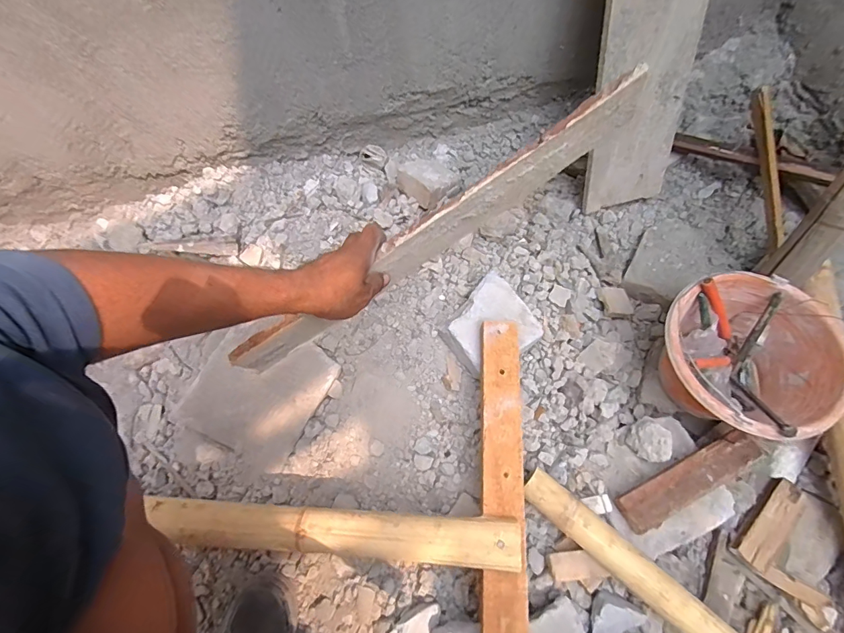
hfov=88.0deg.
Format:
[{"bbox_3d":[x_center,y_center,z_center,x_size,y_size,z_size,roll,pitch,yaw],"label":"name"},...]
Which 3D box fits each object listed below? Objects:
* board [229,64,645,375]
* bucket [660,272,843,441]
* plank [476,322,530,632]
[{"bbox_3d":[0.024,-0.112,0.576,0.614,0.106,0.016,-35,71,0],"label":"board"},{"bbox_3d":[0.501,0.075,0.716,0.241,0.167,0.236,-1,68,2],"label":"bucket"},{"bbox_3d":[0.108,0.288,0.573,0.066,0.015,0.604,0,64,7],"label":"plank"}]

